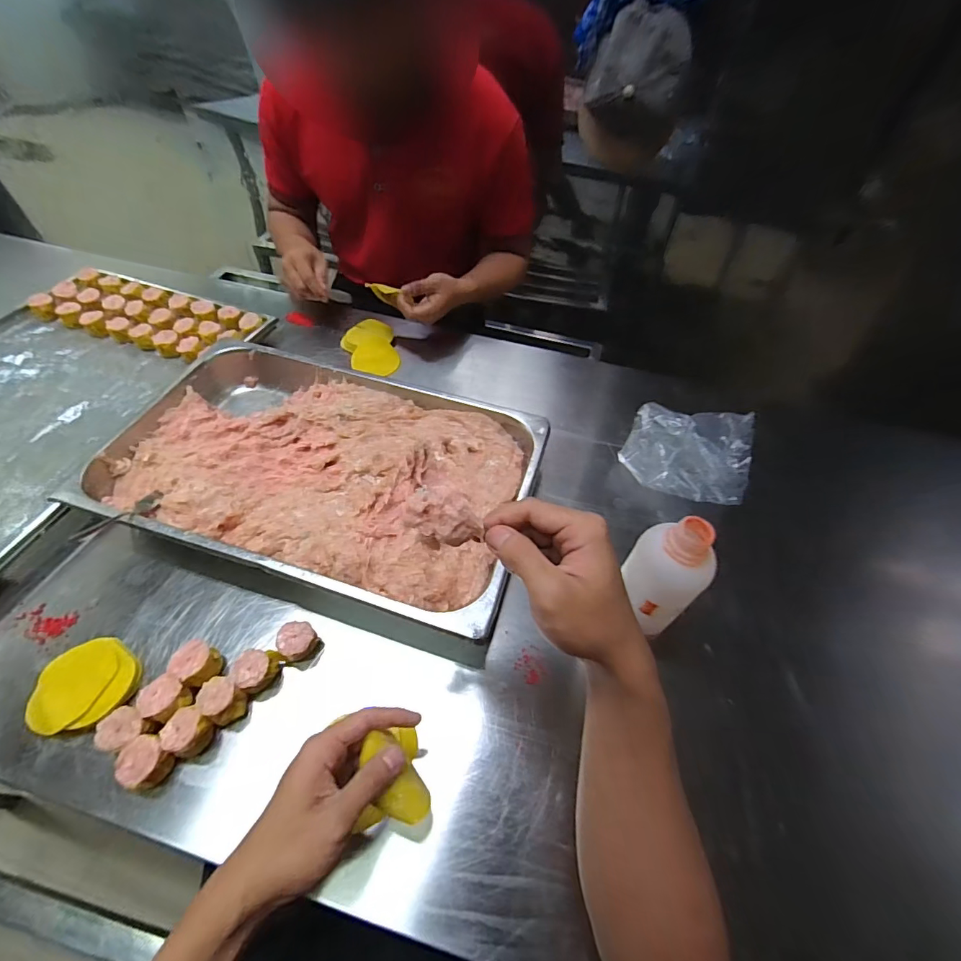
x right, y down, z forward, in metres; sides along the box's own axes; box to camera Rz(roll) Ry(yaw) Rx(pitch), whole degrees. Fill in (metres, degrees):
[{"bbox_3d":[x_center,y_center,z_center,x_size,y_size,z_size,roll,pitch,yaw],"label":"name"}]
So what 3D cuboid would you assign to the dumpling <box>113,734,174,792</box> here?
[{"bbox_3d":[-0.299,0.252,0.405,0.037,0.035,0.036,2,52,-3],"label":"dumpling"}]

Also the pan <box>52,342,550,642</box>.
[{"bbox_3d":[-0.200,-0.015,0.592,0.521,0.060,0.324,16,53,8],"label":"pan"}]

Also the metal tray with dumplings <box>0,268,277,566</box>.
[{"bbox_3d":[-0.649,-0.114,0.643,0.420,0.058,0.592,15,53,8],"label":"metal tray with dumplings"}]

